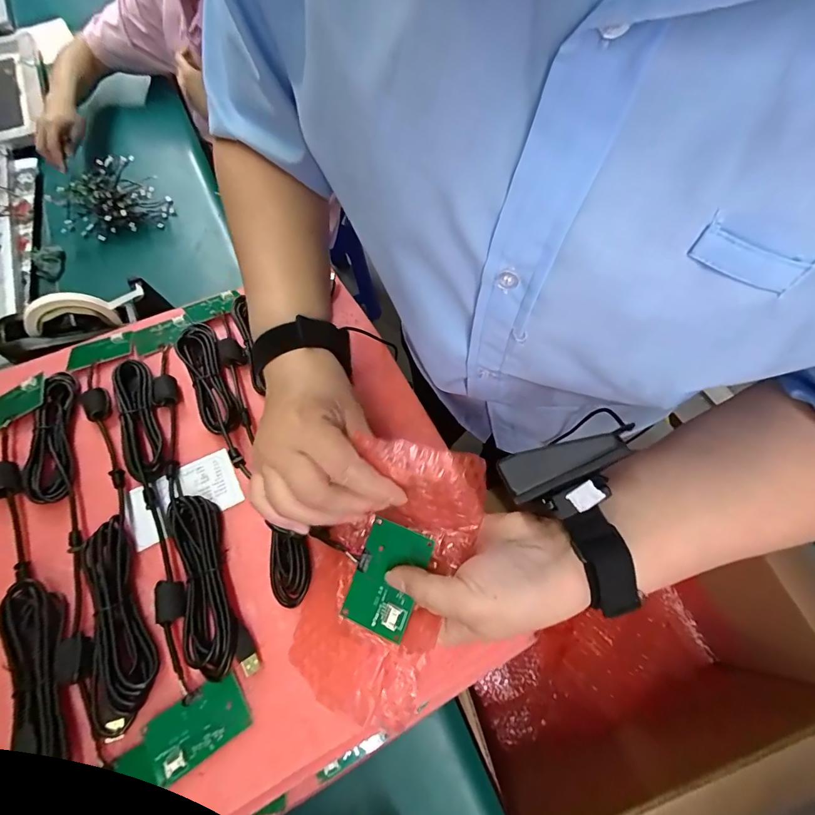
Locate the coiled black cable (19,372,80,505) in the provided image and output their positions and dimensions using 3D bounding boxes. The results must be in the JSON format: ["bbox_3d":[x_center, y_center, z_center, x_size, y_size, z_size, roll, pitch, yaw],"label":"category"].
[{"bbox_3d":[-0.361,0.026,0.399,0.033,0.033,0.151,-19,68,-9],"label":"coiled black cable"}]

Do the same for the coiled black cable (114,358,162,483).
[{"bbox_3d":[-0.277,0.009,0.402,0.033,0.014,0.145,-22,69,-10],"label":"coiled black cable"}]

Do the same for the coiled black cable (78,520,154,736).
[{"bbox_3d":[-0.244,0.171,0.317,0.048,0.019,0.151,-24,69,-11],"label":"coiled black cable"}]

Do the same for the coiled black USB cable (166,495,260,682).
[{"bbox_3d":[-0.173,0.148,0.335,0.048,0.017,0.154,-21,69,-9],"label":"coiled black USB cable"}]

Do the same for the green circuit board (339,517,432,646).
[{"bbox_3d":[-0.014,0.115,0.266,0.045,0.005,0.069,17,81,17],"label":"green circuit board"}]

